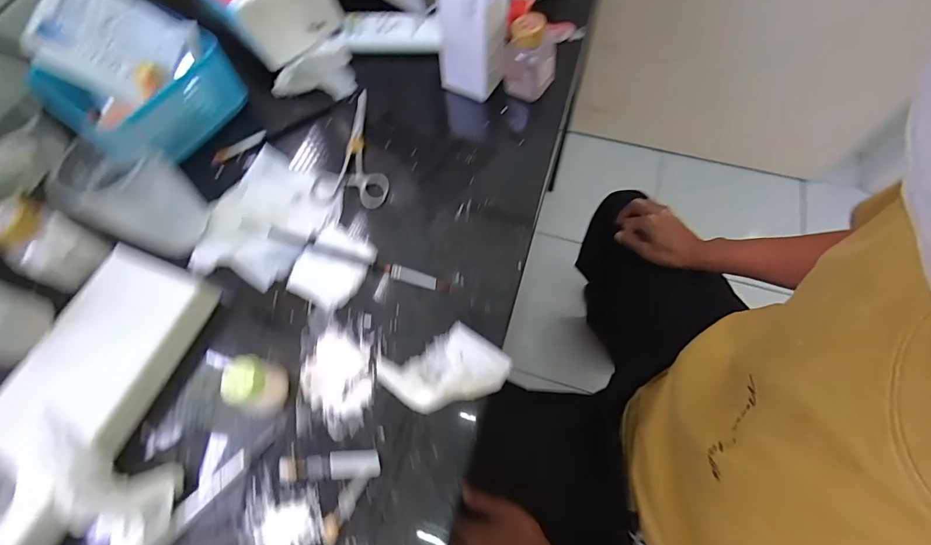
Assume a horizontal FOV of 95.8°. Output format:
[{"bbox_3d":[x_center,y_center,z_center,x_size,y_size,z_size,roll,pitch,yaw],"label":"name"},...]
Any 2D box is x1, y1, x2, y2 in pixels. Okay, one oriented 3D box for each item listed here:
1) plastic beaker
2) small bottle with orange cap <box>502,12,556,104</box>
[{"bbox_3d":[-0.264,-0.058,0.335,0.068,0.075,0.072,14,67,9],"label":"plastic beaker"},{"bbox_3d":[0.066,-0.213,0.425,0.051,0.075,0.035,19,68,9],"label":"small bottle with orange cap"}]

